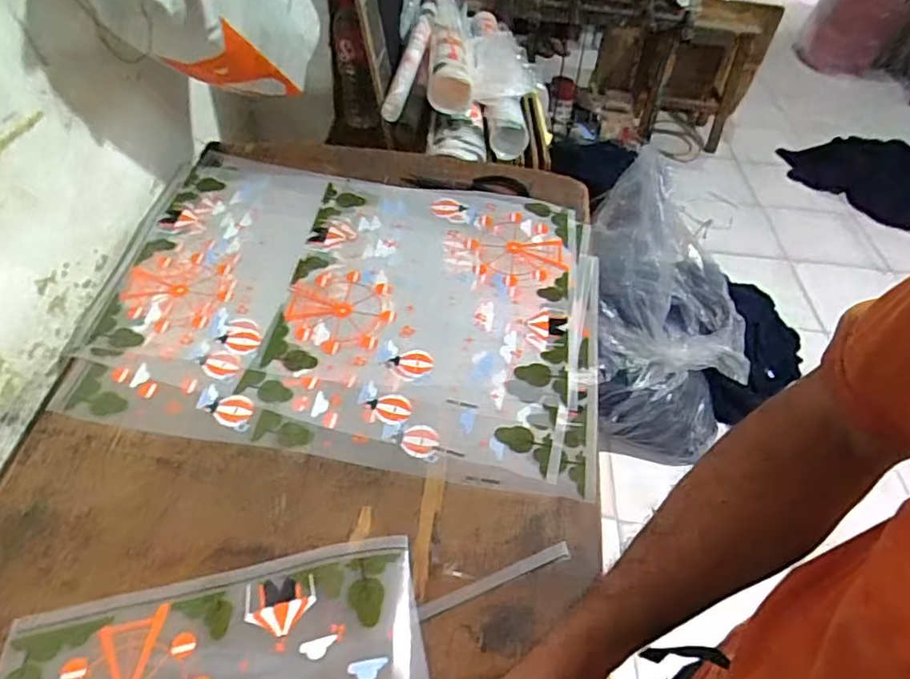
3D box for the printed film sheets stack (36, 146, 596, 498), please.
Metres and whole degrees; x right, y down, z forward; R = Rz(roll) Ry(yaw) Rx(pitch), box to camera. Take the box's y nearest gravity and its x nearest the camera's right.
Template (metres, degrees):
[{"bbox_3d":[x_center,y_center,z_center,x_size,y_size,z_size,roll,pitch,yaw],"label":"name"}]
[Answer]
[{"bbox_3d":[-0.123,-0.056,0.780,0.603,0.015,0.457,9,55,3],"label":"printed film sheets stack"}]

